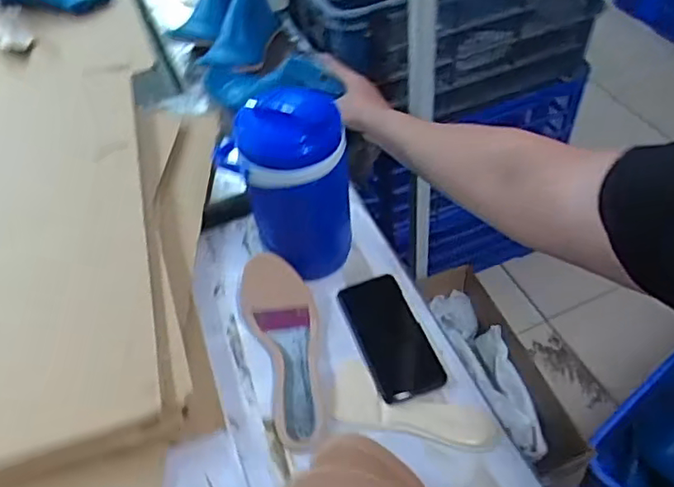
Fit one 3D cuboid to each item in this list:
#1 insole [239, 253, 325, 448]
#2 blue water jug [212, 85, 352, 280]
[{"bbox_3d":[-0.060,0.107,0.706,0.091,0.051,0.207,-18,51,-9],"label":"insole"},{"bbox_3d":[-0.058,-0.070,0.728,0.142,0.242,0.122,-11,50,-3],"label":"blue water jug"}]

